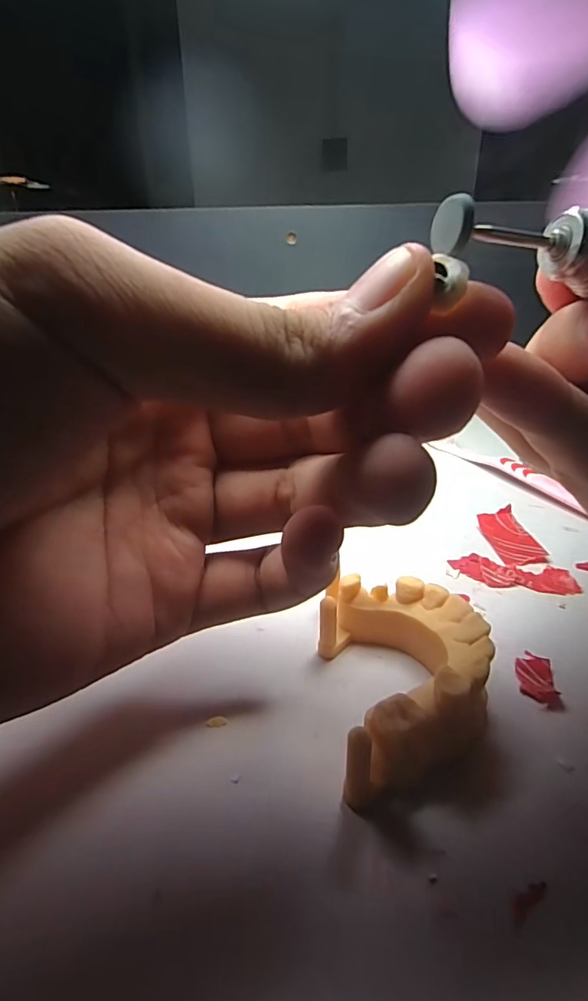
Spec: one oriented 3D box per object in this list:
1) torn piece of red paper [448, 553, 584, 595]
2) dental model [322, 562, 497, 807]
[{"bbox_3d":[0.079,0.026,0.175,0.042,0.004,0.015,5,26,15],"label":"torn piece of red paper"},{"bbox_3d":[0.029,0.043,0.123,0.039,0.021,0.056,-3,25,-3],"label":"dental model"}]

